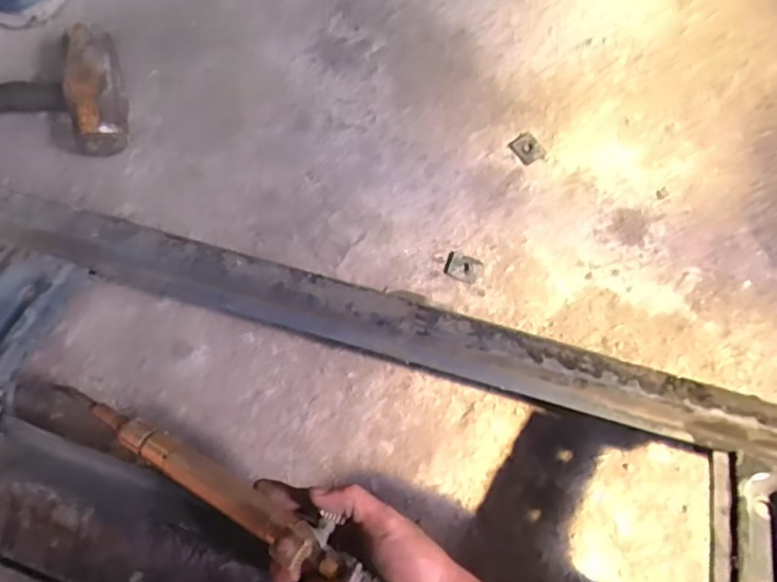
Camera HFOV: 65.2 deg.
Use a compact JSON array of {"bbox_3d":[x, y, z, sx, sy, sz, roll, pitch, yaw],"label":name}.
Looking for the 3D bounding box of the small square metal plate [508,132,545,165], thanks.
[{"bbox_3d":[0.174,-0.179,0.761,0.033,0.007,0.038,-36,76,-12],"label":"small square metal plate"}]

